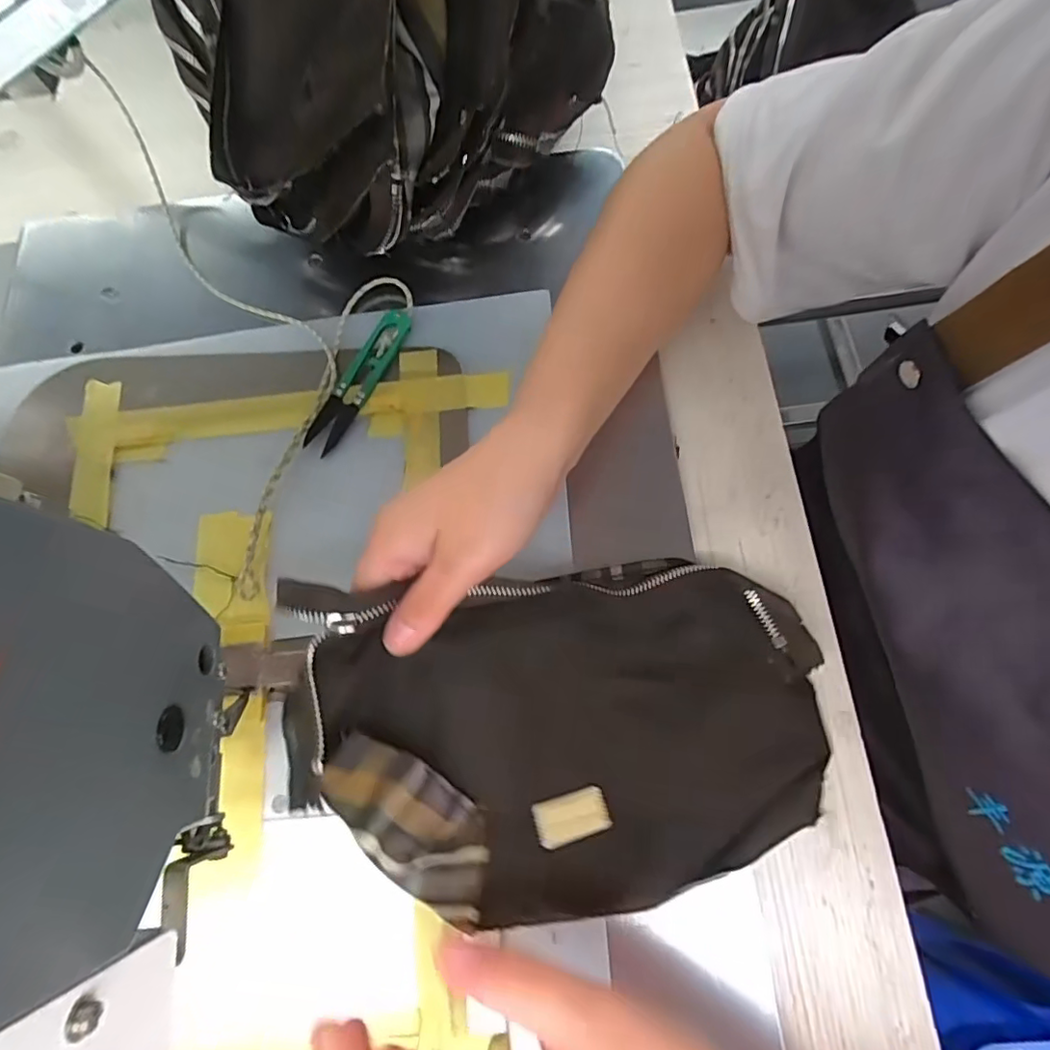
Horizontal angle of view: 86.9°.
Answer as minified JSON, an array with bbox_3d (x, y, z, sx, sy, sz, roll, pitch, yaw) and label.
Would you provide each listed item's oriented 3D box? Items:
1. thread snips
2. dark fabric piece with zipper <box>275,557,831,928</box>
[{"bbox_3d":[-0.108,-0.094,0.354,0.024,0.015,0.103,26,76,12],"label":"thread snips"},{"bbox_3d":[0.026,0.100,0.264,0.238,0.028,0.156,-4,80,-11],"label":"dark fabric piece with zipper"}]

